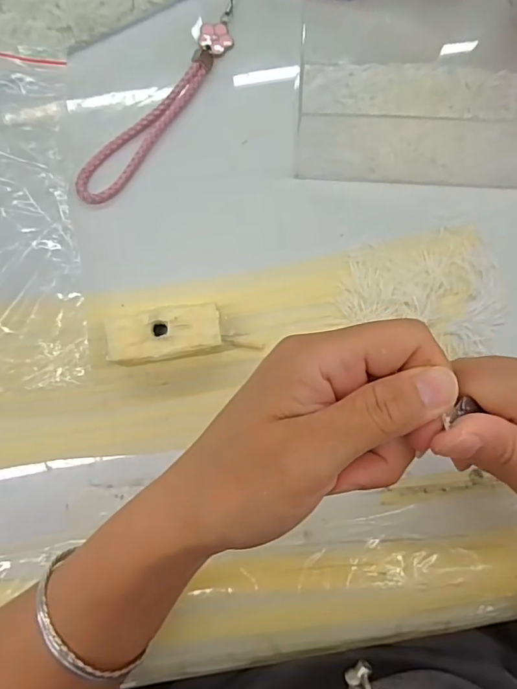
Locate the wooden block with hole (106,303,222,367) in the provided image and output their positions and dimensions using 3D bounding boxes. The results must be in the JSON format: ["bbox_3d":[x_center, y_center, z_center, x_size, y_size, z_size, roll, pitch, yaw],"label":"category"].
[{"bbox_3d":[-0.055,-0.005,0.296,0.065,0.026,0.030,-9,81,-2],"label":"wooden block with hole"}]

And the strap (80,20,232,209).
[{"bbox_3d":[-0.066,-0.153,0.325,0.029,0.007,0.149,38,83,5],"label":"strap"}]

